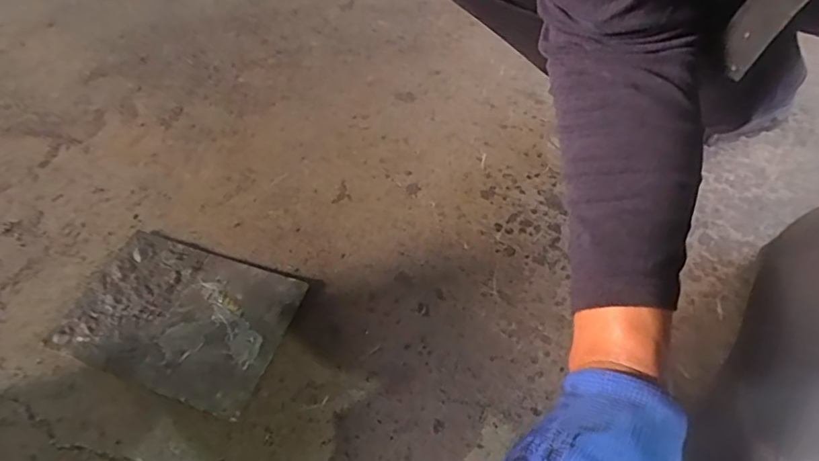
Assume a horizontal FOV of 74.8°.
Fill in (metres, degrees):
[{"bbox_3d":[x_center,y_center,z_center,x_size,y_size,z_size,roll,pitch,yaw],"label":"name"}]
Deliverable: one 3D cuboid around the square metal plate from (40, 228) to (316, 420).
[{"bbox_3d":[-0.199,0.073,0.475,0.180,0.009,0.136,21,55,3],"label":"square metal plate"}]

